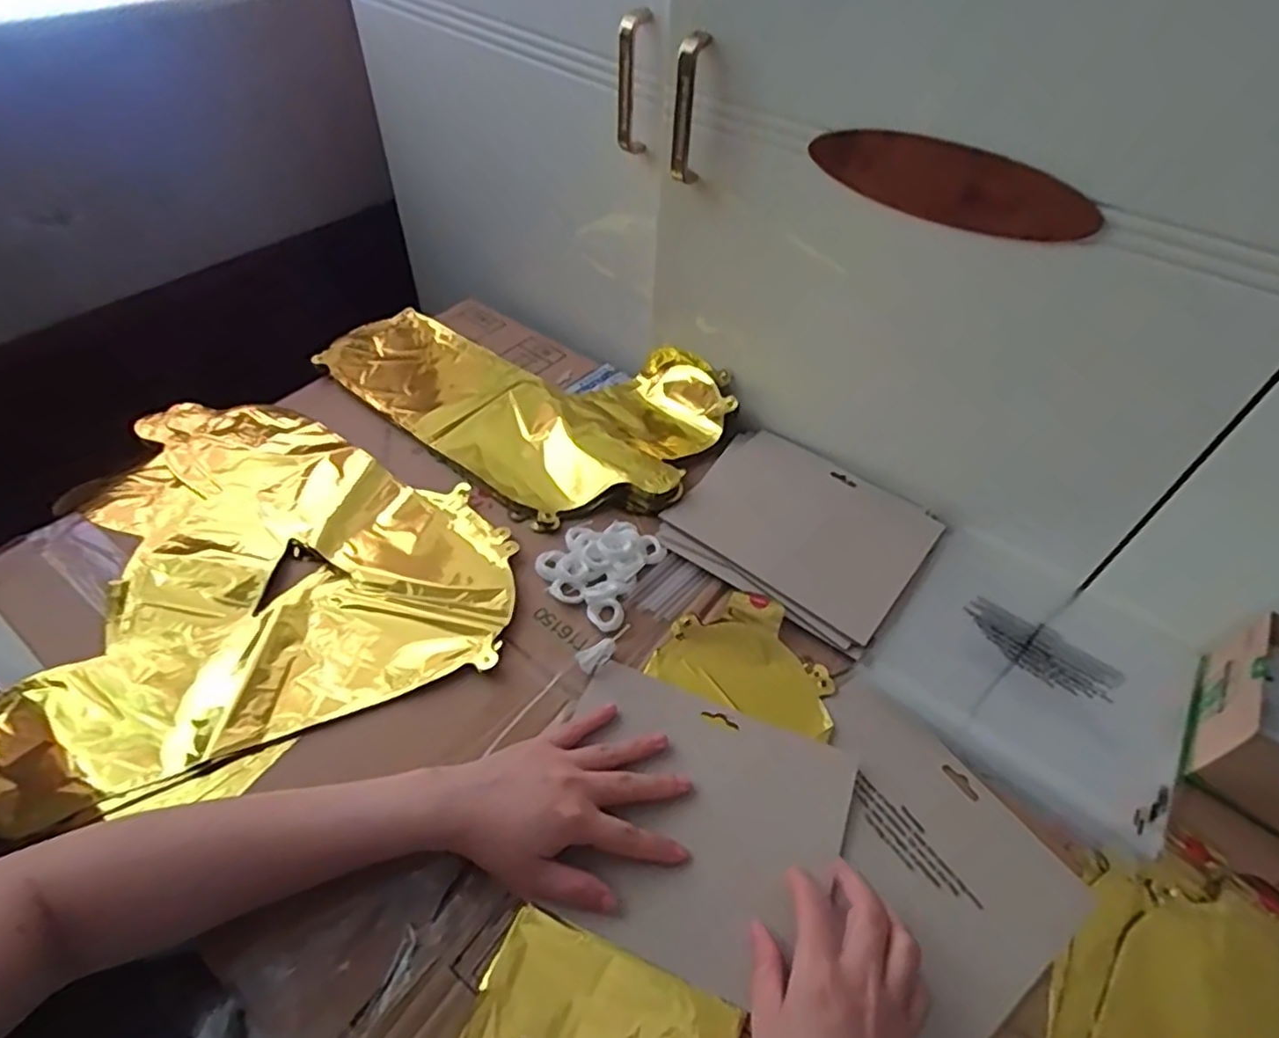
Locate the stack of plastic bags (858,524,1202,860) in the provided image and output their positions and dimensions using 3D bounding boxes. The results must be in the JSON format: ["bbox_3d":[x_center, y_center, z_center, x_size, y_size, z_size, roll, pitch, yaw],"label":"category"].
[{"bbox_3d":[0.311,0.116,0.531,0.208,0.034,0.218,33,57,23],"label":"stack of plastic bags"}]

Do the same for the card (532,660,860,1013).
[{"bbox_3d":[0.033,0.193,0.438,0.184,0.009,0.166,20,52,12],"label":"card"}]

